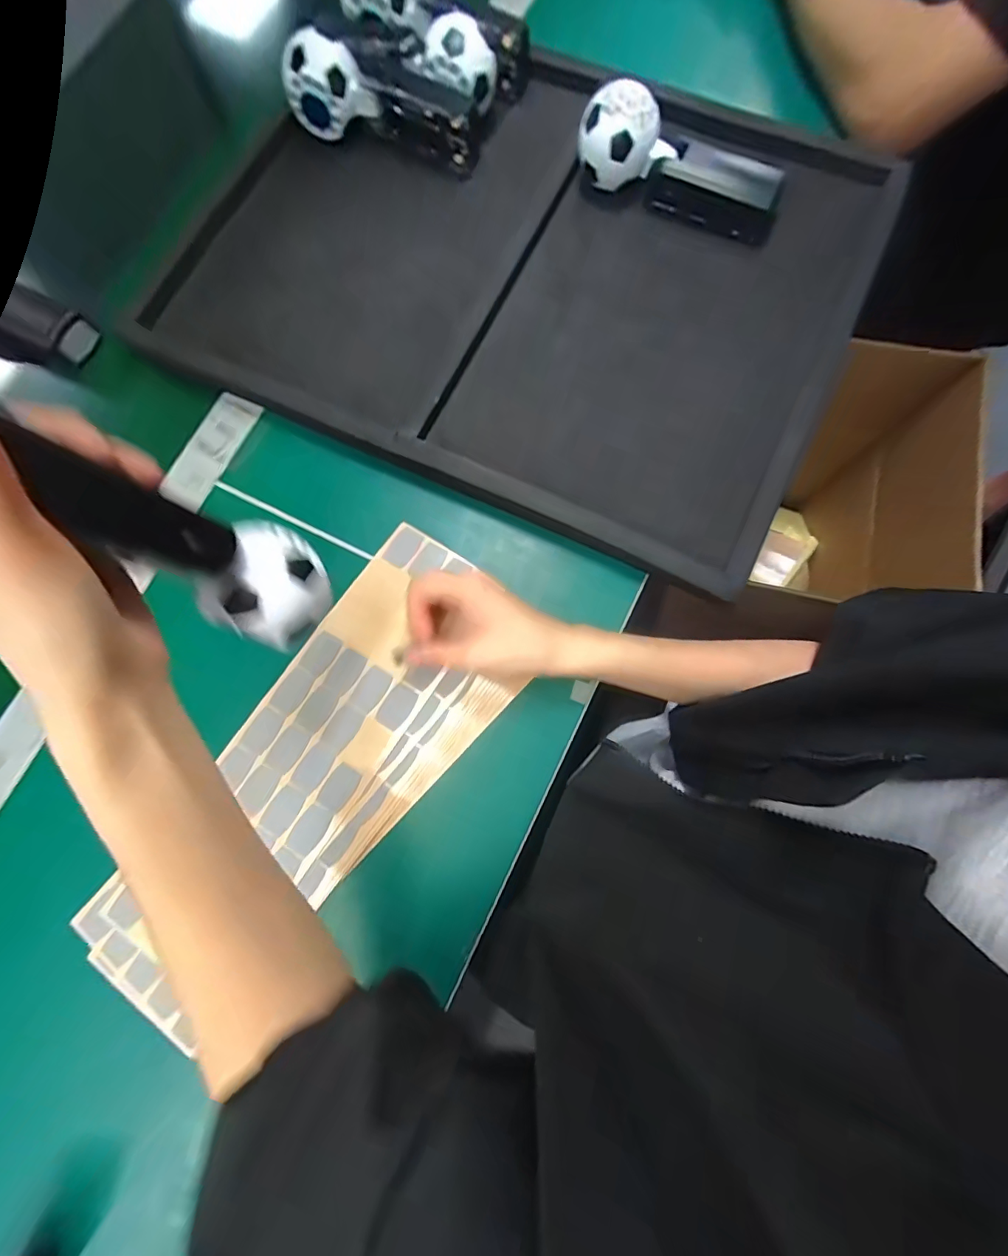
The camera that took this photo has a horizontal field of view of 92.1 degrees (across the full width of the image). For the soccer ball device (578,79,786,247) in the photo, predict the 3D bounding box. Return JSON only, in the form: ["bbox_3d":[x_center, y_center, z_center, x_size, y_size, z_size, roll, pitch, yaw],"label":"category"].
[{"bbox_3d":[0.145,-0.379,0.397,0.172,0.066,0.058,25,80,8],"label":"soccer ball device"}]

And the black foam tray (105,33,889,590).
[{"bbox_3d":[0.002,-0.309,0.415,0.545,0.061,0.395,25,80,8],"label":"black foam tray"}]

